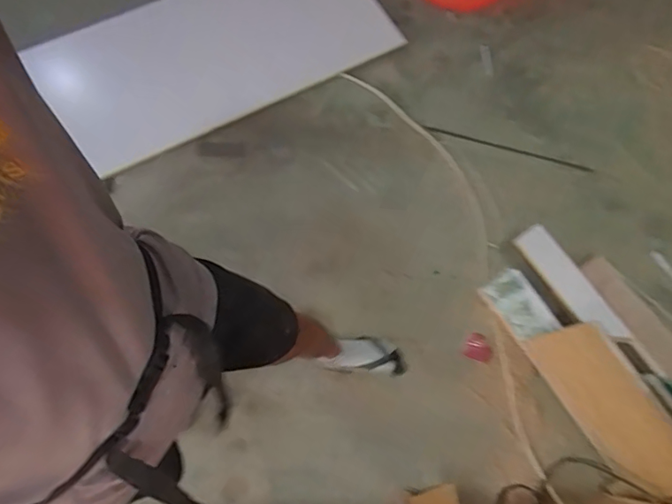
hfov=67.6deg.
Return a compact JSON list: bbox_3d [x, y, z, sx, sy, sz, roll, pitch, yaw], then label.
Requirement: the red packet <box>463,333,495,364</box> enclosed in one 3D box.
[{"bbox_3d":[0.437,0.293,1.523,0.087,0.015,0.078,28,71,6],"label":"red packet"}]

